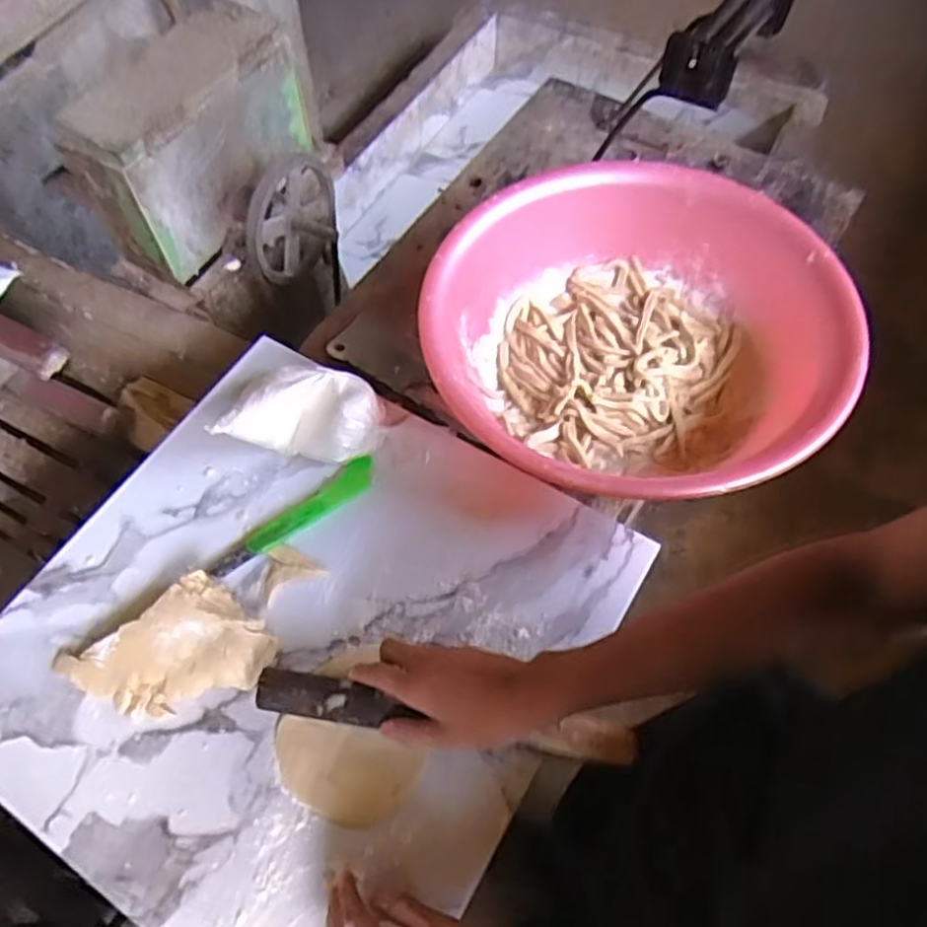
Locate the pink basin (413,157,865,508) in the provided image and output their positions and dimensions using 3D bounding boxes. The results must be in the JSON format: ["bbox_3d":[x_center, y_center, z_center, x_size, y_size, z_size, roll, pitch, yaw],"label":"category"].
[{"bbox_3d":[0.176,-0.142,0.769,0.421,0.161,0.411,-1,59,1],"label":"pink basin"}]

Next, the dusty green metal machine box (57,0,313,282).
[{"bbox_3d":[-0.412,-0.505,1.105,0.145,0.242,0.362,23,62,14],"label":"dusty green metal machine box"}]

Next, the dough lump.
[{"bbox_3d":[-0.262,0.171,0.641,0.155,0.027,0.122,-37,69,-16],"label":"dough lump"}]

